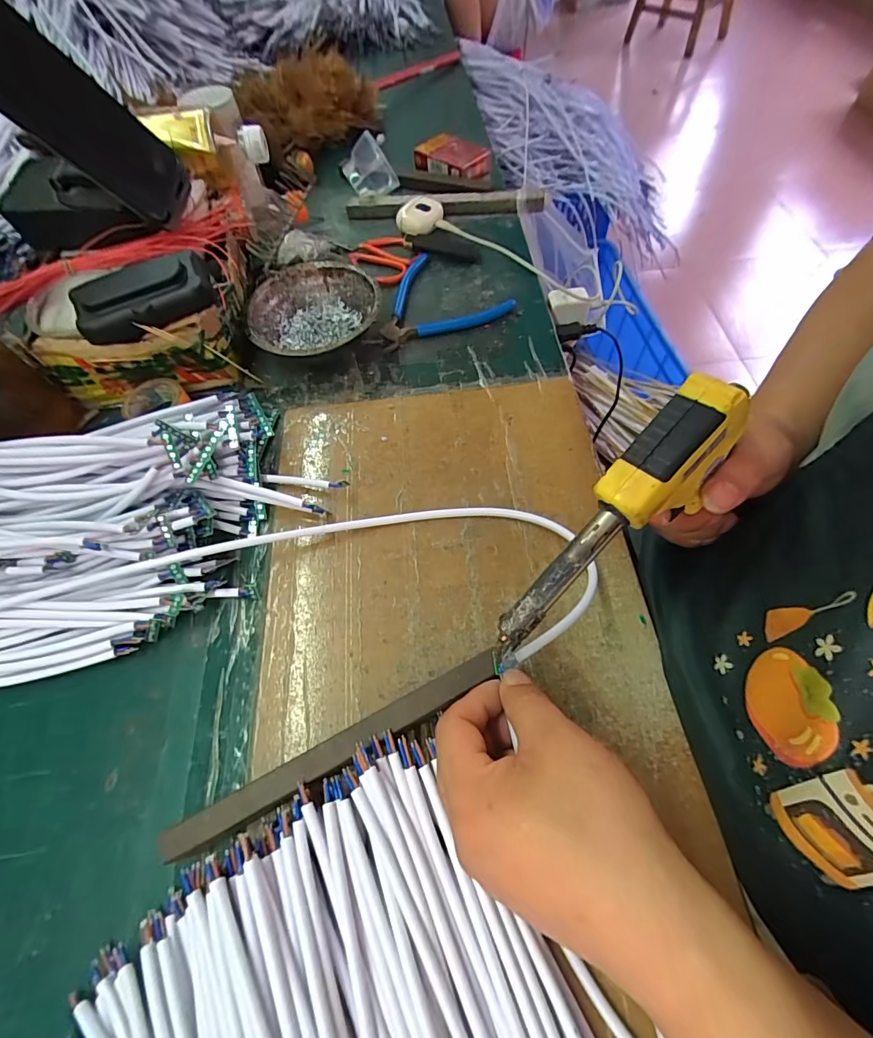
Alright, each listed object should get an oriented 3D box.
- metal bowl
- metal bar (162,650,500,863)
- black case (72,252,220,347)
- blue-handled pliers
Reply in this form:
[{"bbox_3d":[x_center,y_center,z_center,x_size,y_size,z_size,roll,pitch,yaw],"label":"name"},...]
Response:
[{"bbox_3d":[-0.114,-0.188,0.435,0.118,0.044,0.119,-2,61,3],"label":"metal bowl"},{"bbox_3d":[-0.051,0.133,0.260,0.190,0.032,0.018,-26,62,-10],"label":"metal bar"},{"bbox_3d":[-0.238,-0.181,0.369,0.109,0.034,0.051,-22,62,-8],"label":"black case"},{"bbox_3d":[-0.008,-0.208,0.459,0.126,0.014,0.133,32,68,20],"label":"blue-handled pliers"}]

